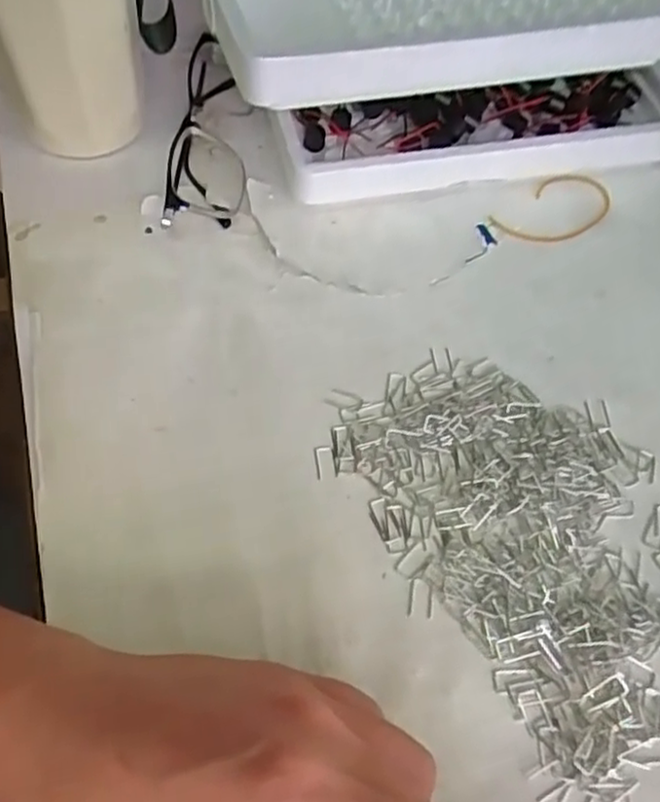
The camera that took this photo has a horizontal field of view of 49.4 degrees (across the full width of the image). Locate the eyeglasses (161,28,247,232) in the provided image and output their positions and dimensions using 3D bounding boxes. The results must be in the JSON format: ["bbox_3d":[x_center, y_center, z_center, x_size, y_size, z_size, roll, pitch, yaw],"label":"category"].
[{"bbox_3d":[-0.068,-0.147,0.392,0.040,0.027,0.145,-2,57,-4],"label":"eyeglasses"}]

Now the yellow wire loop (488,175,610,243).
[{"bbox_3d":[0.128,-0.105,0.398,0.074,0.006,0.038,-32,64,-22],"label":"yellow wire loop"}]

